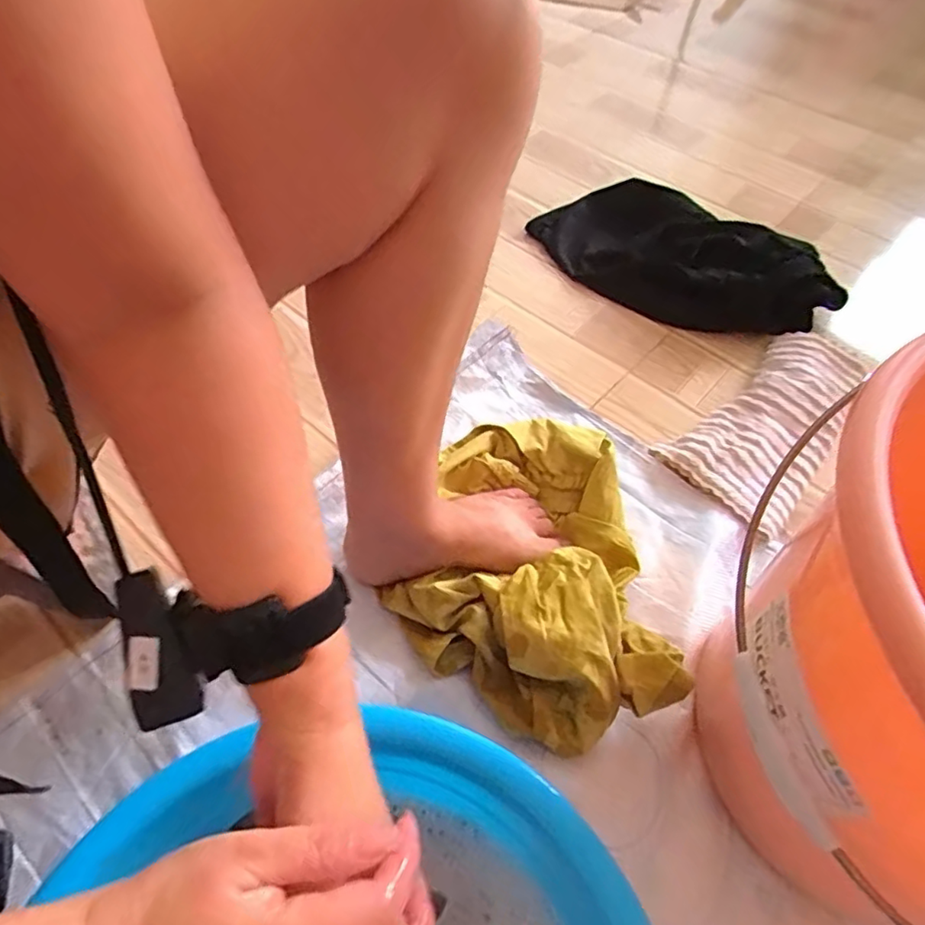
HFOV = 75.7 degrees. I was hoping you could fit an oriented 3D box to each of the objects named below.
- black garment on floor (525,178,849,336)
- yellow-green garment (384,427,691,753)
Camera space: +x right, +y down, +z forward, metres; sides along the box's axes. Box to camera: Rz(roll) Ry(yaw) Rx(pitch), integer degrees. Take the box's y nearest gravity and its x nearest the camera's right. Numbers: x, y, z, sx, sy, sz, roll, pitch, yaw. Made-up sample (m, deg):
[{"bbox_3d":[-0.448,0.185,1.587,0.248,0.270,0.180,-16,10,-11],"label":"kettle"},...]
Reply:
[{"bbox_3d":[0.274,-0.274,0.774,0.378,0.085,0.176,36,61,21],"label":"black garment on floor"},{"bbox_3d":[0.055,0.081,0.512,0.196,0.085,0.301,1,55,-2],"label":"yellow-green garment"}]

